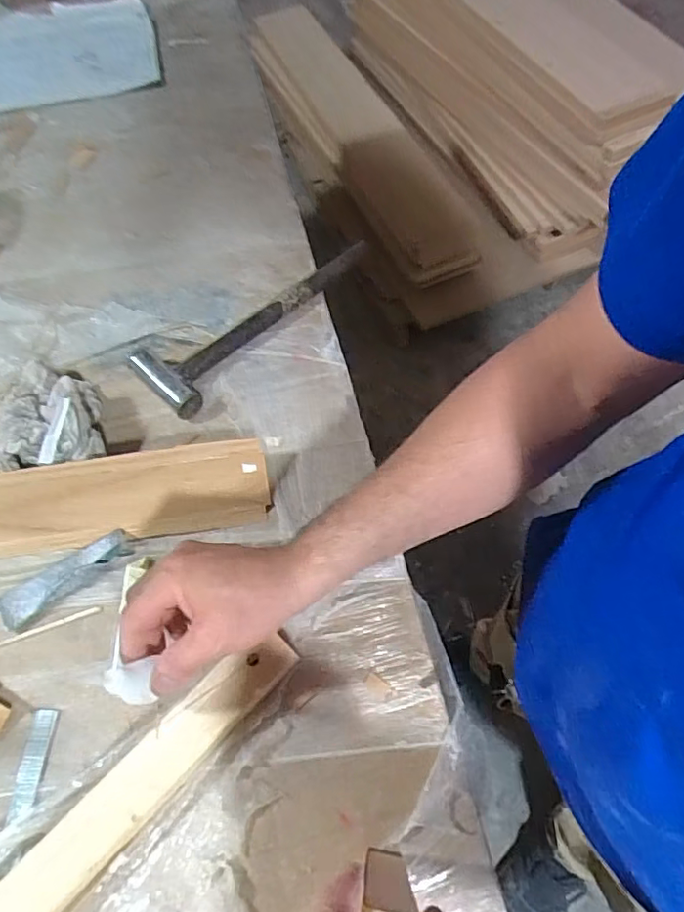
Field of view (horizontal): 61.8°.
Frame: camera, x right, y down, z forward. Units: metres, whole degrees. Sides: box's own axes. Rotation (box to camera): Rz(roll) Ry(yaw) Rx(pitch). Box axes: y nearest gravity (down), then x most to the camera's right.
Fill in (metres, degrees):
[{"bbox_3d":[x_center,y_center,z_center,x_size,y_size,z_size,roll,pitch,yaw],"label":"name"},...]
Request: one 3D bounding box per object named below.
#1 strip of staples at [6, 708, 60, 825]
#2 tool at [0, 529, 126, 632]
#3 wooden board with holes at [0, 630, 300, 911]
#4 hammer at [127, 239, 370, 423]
[{"bbox_3d":[-0.238,0.236,0.438,0.021,0.005,0.075,3,61,0],"label":"strip of staples"},{"bbox_3d":[-0.245,0.106,0.503,0.116,0.016,0.035,-30,66,-16],"label":"tool"},{"bbox_3d":[-0.150,0.243,0.413,0.044,0.017,0.288,40,71,20],"label":"wooden board with holes"},{"bbox_3d":[-0.100,-0.166,0.638,0.097,0.033,0.298,35,68,19],"label":"hammer"}]

